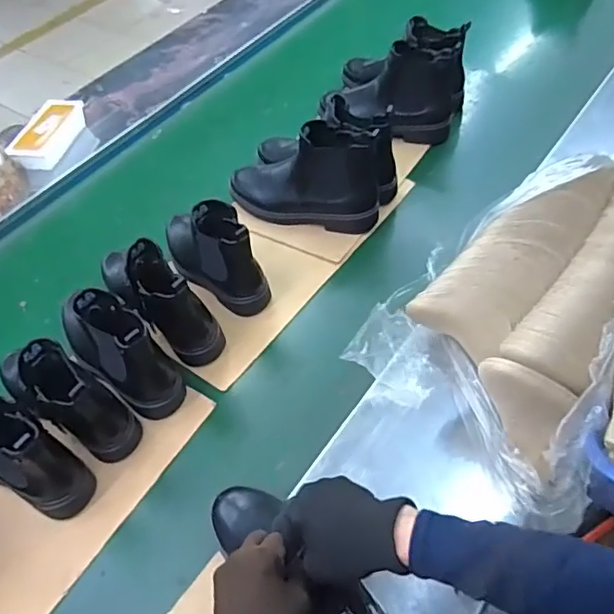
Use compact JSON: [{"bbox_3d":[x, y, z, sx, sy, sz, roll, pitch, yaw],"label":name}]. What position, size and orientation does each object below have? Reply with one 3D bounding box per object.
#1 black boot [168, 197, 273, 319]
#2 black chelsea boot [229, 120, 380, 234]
[{"bbox_3d":[-0.159,-0.102,0.862,0.086,0.151,0.229,-34,57,-19],"label":"black boot"},{"bbox_3d":[-0.010,-0.217,0.922,0.260,0.157,0.092,10,54,13],"label":"black chelsea boot"}]

